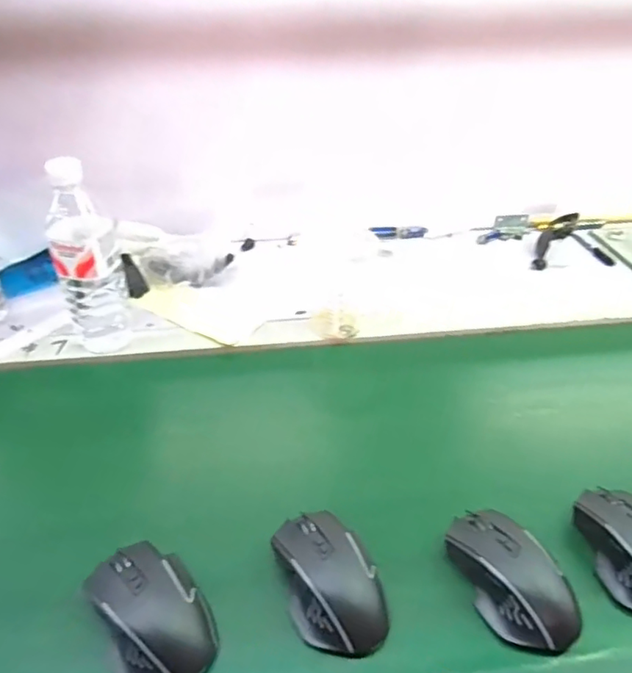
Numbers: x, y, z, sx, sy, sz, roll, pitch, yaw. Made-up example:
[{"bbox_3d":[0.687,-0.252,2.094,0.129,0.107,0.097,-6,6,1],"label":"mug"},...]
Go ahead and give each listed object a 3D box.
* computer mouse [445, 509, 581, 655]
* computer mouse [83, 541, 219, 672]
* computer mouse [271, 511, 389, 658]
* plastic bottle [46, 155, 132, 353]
[{"bbox_3d":[0.155,0.186,0.453,0.066,0.035,0.118,-15,39,-19],"label":"computer mouse"},{"bbox_3d":[-0.123,0.204,0.428,0.068,0.033,0.111,-23,43,-28],"label":"computer mouse"},{"bbox_3d":[0.011,0.192,0.454,0.073,0.047,0.116,-12,38,-15],"label":"computer mouse"},{"bbox_3d":[-0.260,-0.085,0.653,0.068,0.226,0.058,-18,40,-22],"label":"plastic bottle"}]

